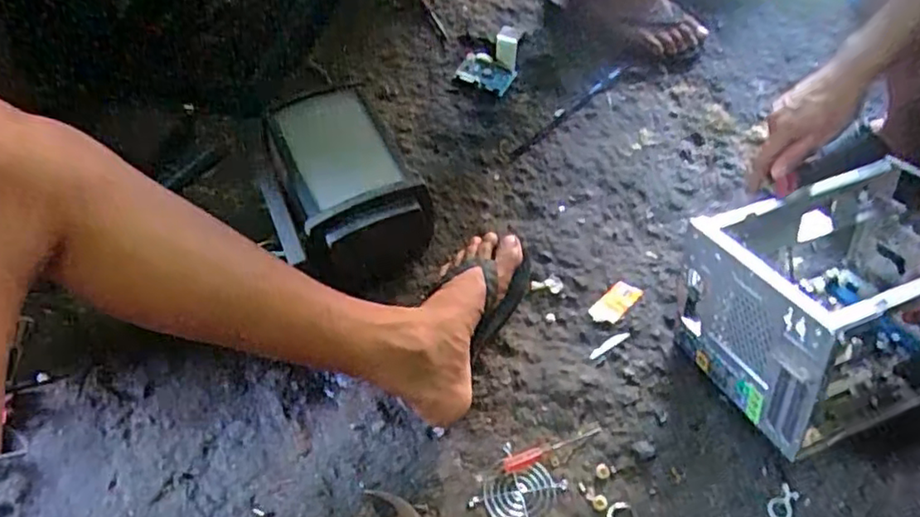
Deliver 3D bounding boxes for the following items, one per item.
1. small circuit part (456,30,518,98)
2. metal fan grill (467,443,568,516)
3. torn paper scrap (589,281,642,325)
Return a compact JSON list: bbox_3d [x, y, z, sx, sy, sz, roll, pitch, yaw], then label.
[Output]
[{"bbox_3d":[0.053,-0.306,0.983,0.077,0.026,0.124,22,60,11],"label":"small circuit part"},{"bbox_3d":[0.060,0.241,0.666,0.073,0.006,0.073,30,62,15],"label":"metal fan grill"},{"bbox_3d":[0.190,0.054,0.795,0.067,0.007,0.035,-40,65,-21],"label":"torn paper scrap"}]

